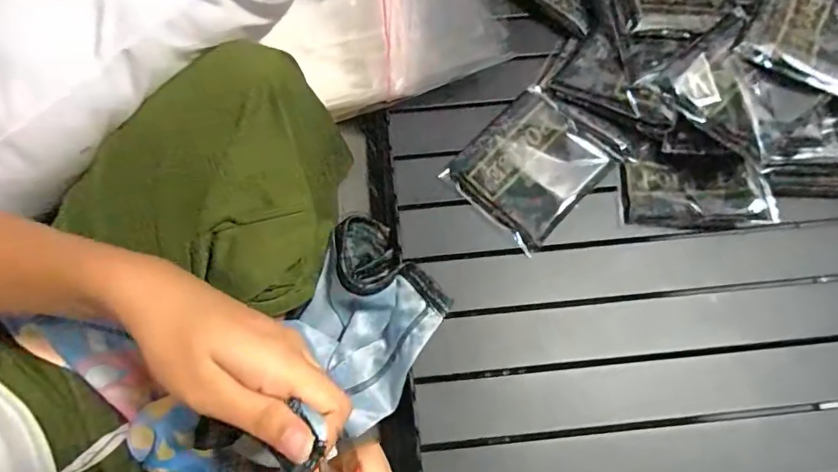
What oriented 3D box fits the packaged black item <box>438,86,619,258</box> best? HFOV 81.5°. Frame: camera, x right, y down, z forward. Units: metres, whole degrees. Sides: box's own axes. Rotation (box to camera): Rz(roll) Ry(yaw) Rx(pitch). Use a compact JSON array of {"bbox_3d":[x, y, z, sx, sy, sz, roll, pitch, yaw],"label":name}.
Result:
[{"bbox_3d":[0.120,-0.074,0.514,0.141,0.024,0.124,-42,76,-13],"label":"packaged black item"}]

